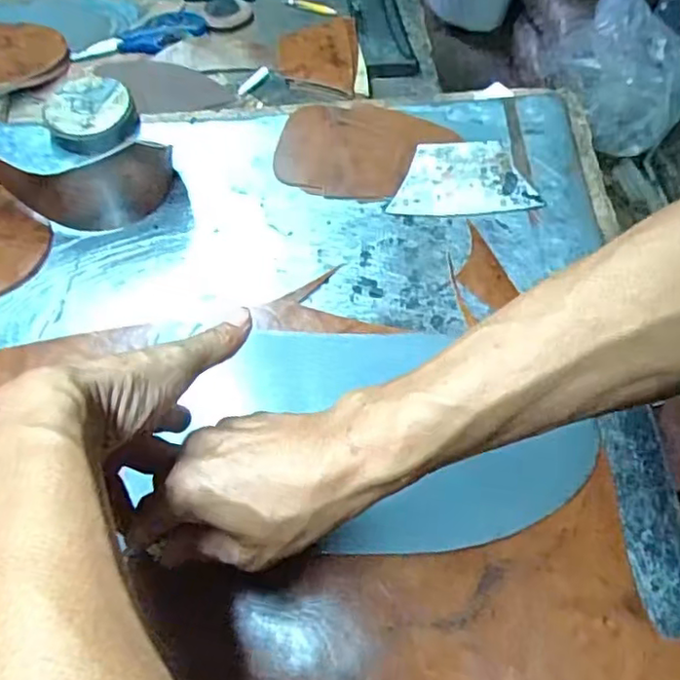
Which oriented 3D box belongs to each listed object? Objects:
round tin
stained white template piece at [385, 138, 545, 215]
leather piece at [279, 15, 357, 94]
[{"bbox_3d":[-0.223,-0.201,0.581,0.078,0.041,0.070,-14,59,-7],"label":"round tin"},{"bbox_3d":[0.100,-0.136,0.532,0.116,0.005,0.072,-4,69,2],"label":"stained white template piece"},{"bbox_3d":[-0.023,-0.299,0.663,0.078,0.014,0.118,2,57,2],"label":"leather piece"}]

